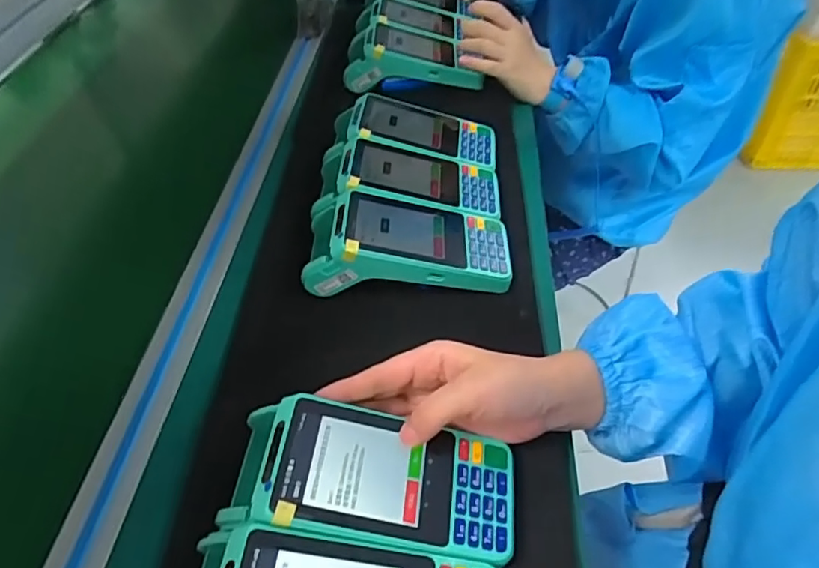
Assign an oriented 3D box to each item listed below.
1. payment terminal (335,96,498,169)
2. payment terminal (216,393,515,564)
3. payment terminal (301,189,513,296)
[{"bbox_3d":[0.006,-0.152,0.587,0.167,0.050,0.077,12,46,-4],"label":"payment terminal"},{"bbox_3d":[-0.018,0.118,0.334,0.159,0.037,0.072,13,45,-8],"label":"payment terminal"},{"bbox_3d":[-0.003,-0.039,0.479,0.169,0.053,0.078,-3,45,2],"label":"payment terminal"}]

